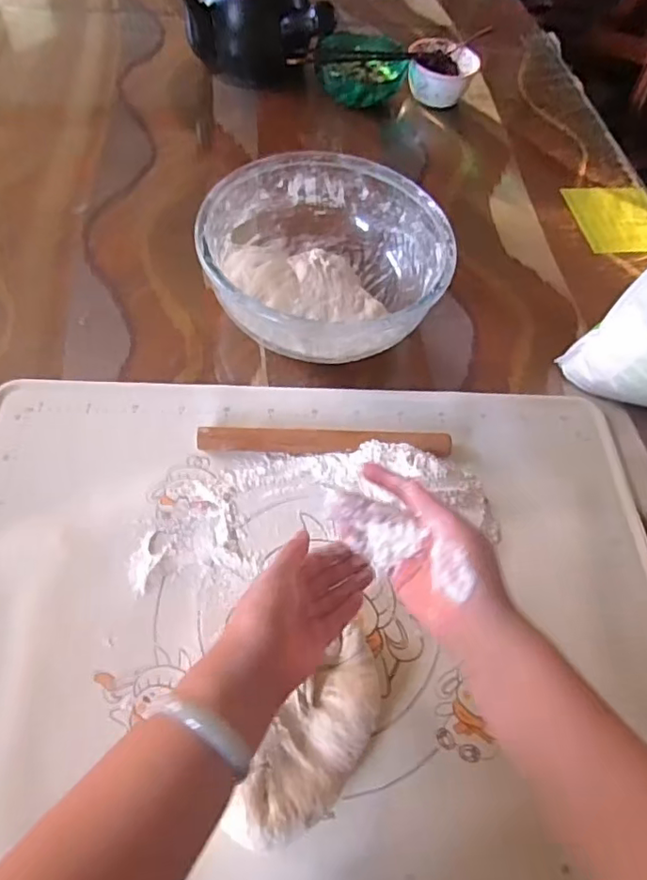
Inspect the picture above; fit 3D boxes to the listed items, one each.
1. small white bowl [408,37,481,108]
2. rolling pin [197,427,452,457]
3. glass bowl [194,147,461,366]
[{"bbox_3d":[0.205,-0.637,0.998,0.120,0.071,0.106,16,60,2],"label":"small white bowl"},{"bbox_3d":[0.004,-0.001,0.613,0.269,0.025,0.025,2,59,-6],"label":"rolling pin"},{"bbox_3d":[0.004,-0.214,0.685,0.277,0.106,0.266,3,59,-5],"label":"glass bowl"}]

